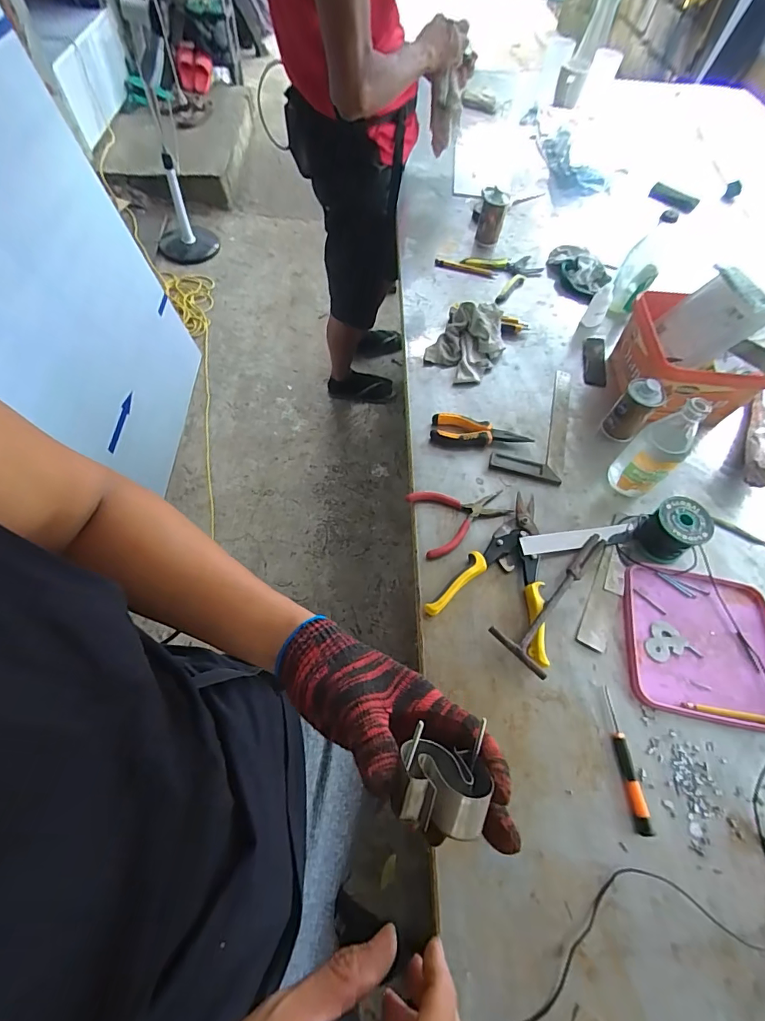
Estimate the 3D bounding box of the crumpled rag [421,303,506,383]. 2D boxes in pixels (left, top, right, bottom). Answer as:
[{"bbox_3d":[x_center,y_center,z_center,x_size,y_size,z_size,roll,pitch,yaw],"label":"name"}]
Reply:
[{"bbox_3d":[0.157,-0.309,0.792,0.123,0.055,0.165,27,63,10],"label":"crumpled rag"}]

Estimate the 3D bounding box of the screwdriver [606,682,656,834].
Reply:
[{"bbox_3d":[0.271,0.275,0.492,0.016,0.014,0.142,-1,62,-5],"label":"screwdriver"}]

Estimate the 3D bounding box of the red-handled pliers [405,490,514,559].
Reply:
[{"bbox_3d":[0.113,0.005,0.634,0.137,0.011,0.102,-15,64,-11],"label":"red-handled pliers"}]

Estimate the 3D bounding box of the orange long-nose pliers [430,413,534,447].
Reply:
[{"bbox_3d":[0.157,-0.124,0.704,0.155,0.022,0.045,9,61,1],"label":"orange long-nose pliers"}]

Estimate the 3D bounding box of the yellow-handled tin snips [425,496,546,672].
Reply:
[{"bbox_3d":[0.176,0.067,0.596,0.148,0.025,0.234,26,63,10],"label":"yellow-handled tin snips"}]

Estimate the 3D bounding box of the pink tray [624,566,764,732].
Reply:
[{"bbox_3d":[0.412,0.169,0.562,0.198,0.011,0.183,10,62,1],"label":"pink tray"}]

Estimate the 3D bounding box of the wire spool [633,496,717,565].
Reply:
[{"bbox_3d":[0.397,0.028,0.607,0.078,0.062,0.069,-27,67,-17],"label":"wire spool"}]

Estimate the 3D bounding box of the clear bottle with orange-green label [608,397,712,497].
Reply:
[{"bbox_3d":[0.378,-0.081,0.611,0.056,0.173,0.063,-38,71,-21],"label":"clear bottle with orange-green label"}]

